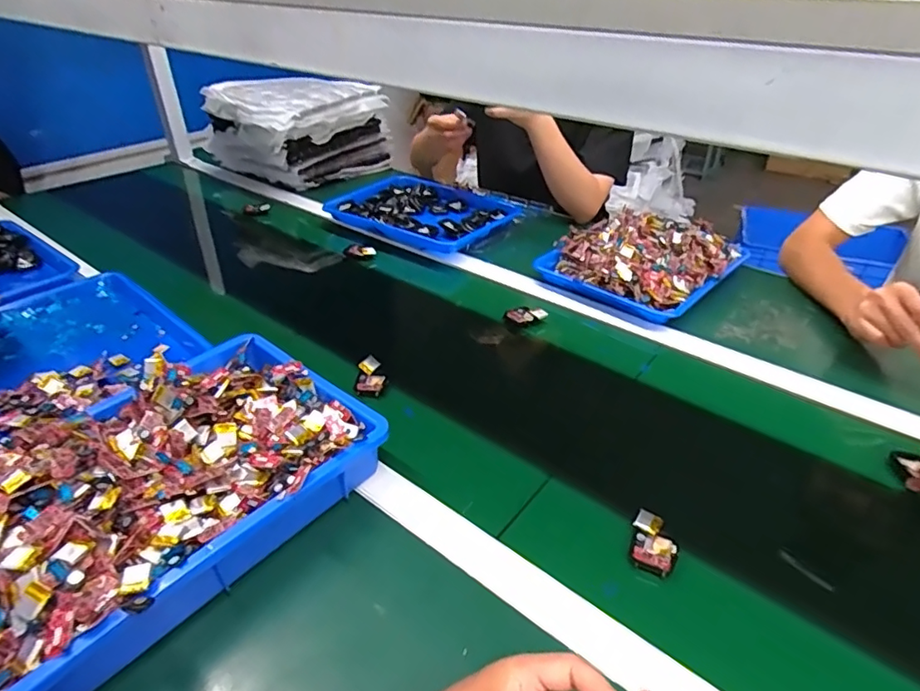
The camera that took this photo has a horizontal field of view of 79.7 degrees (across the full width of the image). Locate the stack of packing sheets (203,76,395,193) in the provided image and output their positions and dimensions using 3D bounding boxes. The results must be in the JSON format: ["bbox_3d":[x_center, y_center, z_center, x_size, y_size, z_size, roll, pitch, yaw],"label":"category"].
[{"bbox_3d":[-0.376,-0.518,1.293,0.270,0.178,0.346,25,42,32],"label":"stack of packing sheets"}]

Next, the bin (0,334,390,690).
[{"bbox_3d":[-0.277,0.136,0.493,0.243,0.104,0.378,26,42,33],"label":"bin"}]

